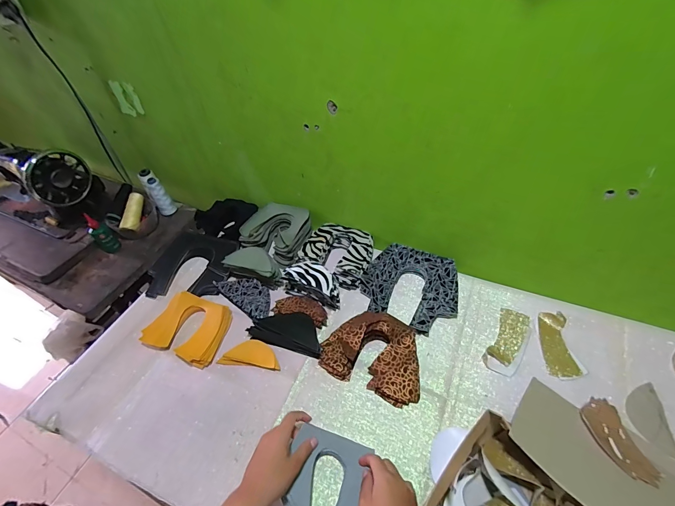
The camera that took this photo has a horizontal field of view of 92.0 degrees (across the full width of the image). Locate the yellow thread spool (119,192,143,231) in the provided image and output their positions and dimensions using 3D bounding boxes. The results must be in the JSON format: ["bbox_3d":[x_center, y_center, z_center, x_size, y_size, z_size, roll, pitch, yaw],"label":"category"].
[{"bbox_3d":[-0.546,-0.111,0.878,0.036,0.036,0.109,1,71,5],"label":"yellow thread spool"}]

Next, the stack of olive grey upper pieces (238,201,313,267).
[{"bbox_3d":[-0.145,-0.051,0.806,0.160,0.061,0.140,17,52,18],"label":"stack of olive grey upper pieces"}]

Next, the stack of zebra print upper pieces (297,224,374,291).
[{"bbox_3d":[0.006,0.000,0.759,0.157,0.050,0.136,19,53,20],"label":"stack of zebra print upper pieces"}]

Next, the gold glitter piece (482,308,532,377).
[{"bbox_3d":[0.322,0.165,0.612,0.057,0.004,0.138,26,56,24],"label":"gold glitter piece"}]

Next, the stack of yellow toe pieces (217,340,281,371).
[{"bbox_3d":[-0.165,0.196,0.629,0.116,0.019,0.049,5,50,9],"label":"stack of yellow toe pieces"}]

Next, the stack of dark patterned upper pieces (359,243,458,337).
[{"bbox_3d":[0.155,0.071,0.691,0.193,0.037,0.181,19,53,20],"label":"stack of dark patterned upper pieces"}]

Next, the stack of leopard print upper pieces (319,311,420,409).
[{"bbox_3d":[0.071,0.181,0.602,0.178,0.044,0.136,18,53,19],"label":"stack of leopard print upper pieces"}]

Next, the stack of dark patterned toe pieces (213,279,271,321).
[{"bbox_3d":[-0.195,0.089,0.710,0.147,0.018,0.070,32,58,28],"label":"stack of dark patterned toe pieces"}]

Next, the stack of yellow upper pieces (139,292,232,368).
[{"bbox_3d":[-0.302,0.150,0.667,0.159,0.029,0.125,14,52,17],"label":"stack of yellow upper pieces"}]

